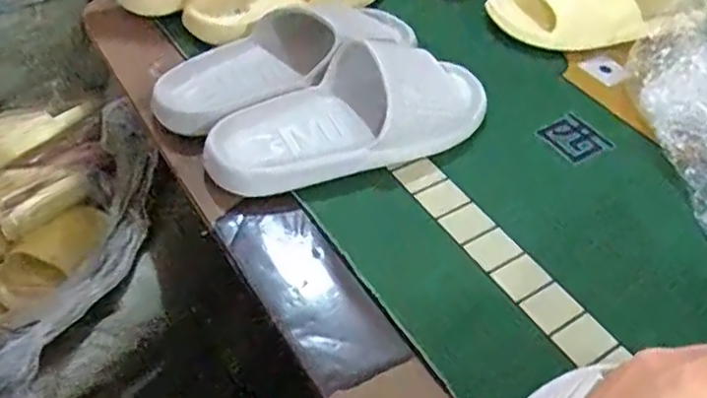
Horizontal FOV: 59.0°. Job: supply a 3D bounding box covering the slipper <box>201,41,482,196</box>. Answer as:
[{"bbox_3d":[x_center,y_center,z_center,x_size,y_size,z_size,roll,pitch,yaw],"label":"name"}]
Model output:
[{"bbox_3d":[0.001,-0.076,0.537,0.261,0.064,0.107,-16,49,-18],"label":"slipper"}]

